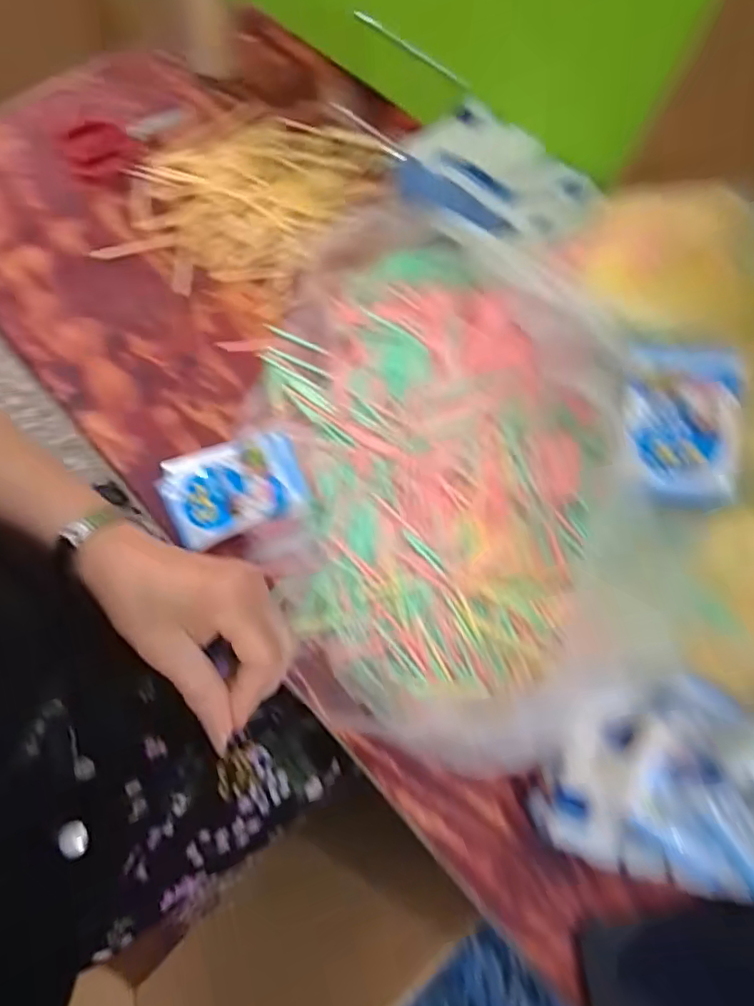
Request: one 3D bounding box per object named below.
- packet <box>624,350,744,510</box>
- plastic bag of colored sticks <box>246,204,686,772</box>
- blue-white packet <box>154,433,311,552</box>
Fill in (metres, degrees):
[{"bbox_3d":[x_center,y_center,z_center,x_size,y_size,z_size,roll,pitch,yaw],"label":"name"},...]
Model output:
[{"bbox_3d":[0.222,-0.055,0.410,0.072,0.015,0.113,5,92,32],"label":"packet"},{"bbox_3d":[0.053,-0.042,0.460,0.286,0.098,0.456,-3,73,-3],"label":"plastic bag of colored sticks"},{"bbox_3d":[-0.122,-0.012,0.480,0.115,0.030,0.085,-23,74,-12],"label":"blue-white packet"}]

